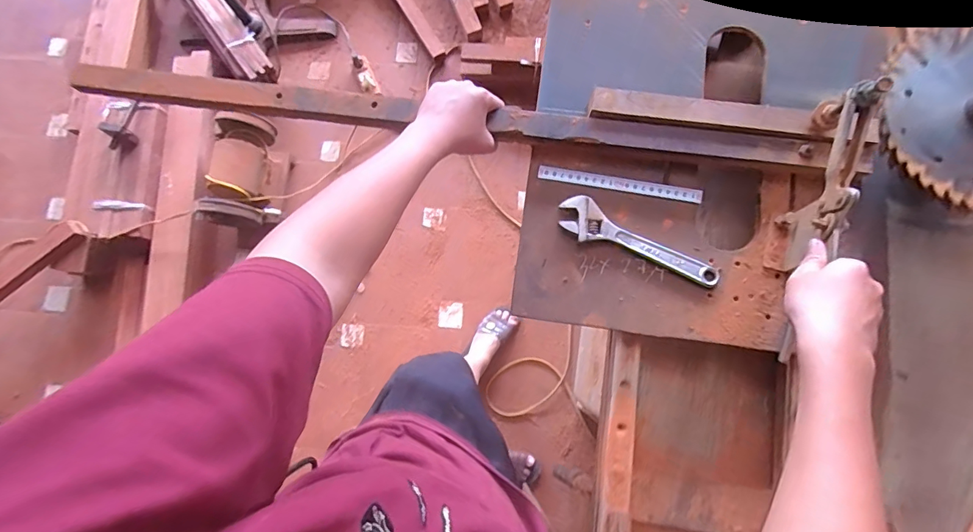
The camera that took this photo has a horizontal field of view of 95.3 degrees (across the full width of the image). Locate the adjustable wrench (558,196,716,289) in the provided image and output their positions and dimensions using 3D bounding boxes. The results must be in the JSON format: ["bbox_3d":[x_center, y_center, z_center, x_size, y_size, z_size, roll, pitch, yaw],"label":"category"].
[{"bbox_3d":[0.177,-0.022,0.524,0.195,0.012,0.049,30,82,8],"label":"adjustable wrench"}]

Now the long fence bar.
[{"bbox_3d":[-0.061,-0.186,0.549,0.913,0.033,0.044,8,77,3],"label":"long fence bar"}]

